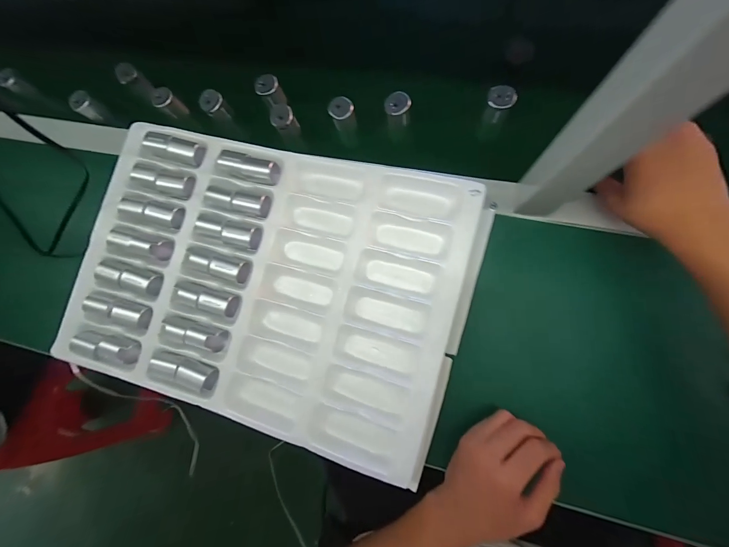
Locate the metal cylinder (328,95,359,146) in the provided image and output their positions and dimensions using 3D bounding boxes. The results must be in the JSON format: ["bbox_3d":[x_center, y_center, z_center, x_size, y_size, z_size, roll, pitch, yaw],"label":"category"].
[{"bbox_3d":[-0.025,-0.204,0.414,0.030,0.058,0.034,-22,81,5],"label":"metal cylinder"}]

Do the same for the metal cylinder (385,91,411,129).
[{"bbox_3d":[0.043,-0.209,0.392,0.031,0.032,0.028,-6,83,7],"label":"metal cylinder"}]

